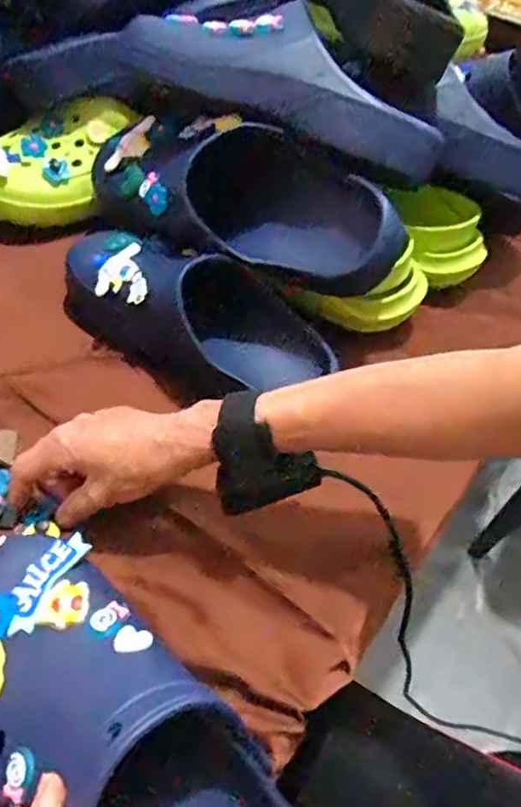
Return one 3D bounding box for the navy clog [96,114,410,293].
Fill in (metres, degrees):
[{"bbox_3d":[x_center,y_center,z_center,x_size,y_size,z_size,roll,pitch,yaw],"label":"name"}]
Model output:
[{"bbox_3d":[-0.033,-0.170,0.515,0.284,0.095,0.100,30,58,17],"label":"navy clog"}]

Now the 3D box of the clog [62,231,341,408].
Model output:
[{"bbox_3d":[-0.061,-0.070,0.510,0.245,0.089,0.087,24,56,13],"label":"clog"}]

